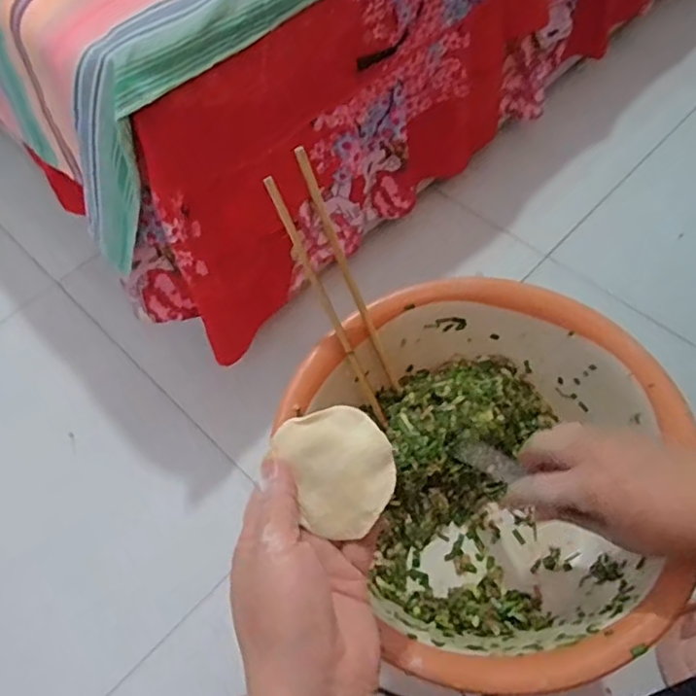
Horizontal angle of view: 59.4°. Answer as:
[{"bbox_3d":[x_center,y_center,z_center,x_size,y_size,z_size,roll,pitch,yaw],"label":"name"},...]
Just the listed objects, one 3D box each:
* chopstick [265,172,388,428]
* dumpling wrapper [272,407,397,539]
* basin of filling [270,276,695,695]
[{"bbox_3d":[-0.014,-0.028,0.462,0.007,0.211,0.015,-31,24,-13],"label":"chopstick"},{"bbox_3d":[-0.003,0.065,0.324,0.055,0.007,0.067,-25,85,3],"label":"dumpling wrapper"},{"bbox_3d":[0.104,0.094,0.468,0.275,0.115,0.282,-26,61,-11],"label":"basin of filling"}]

